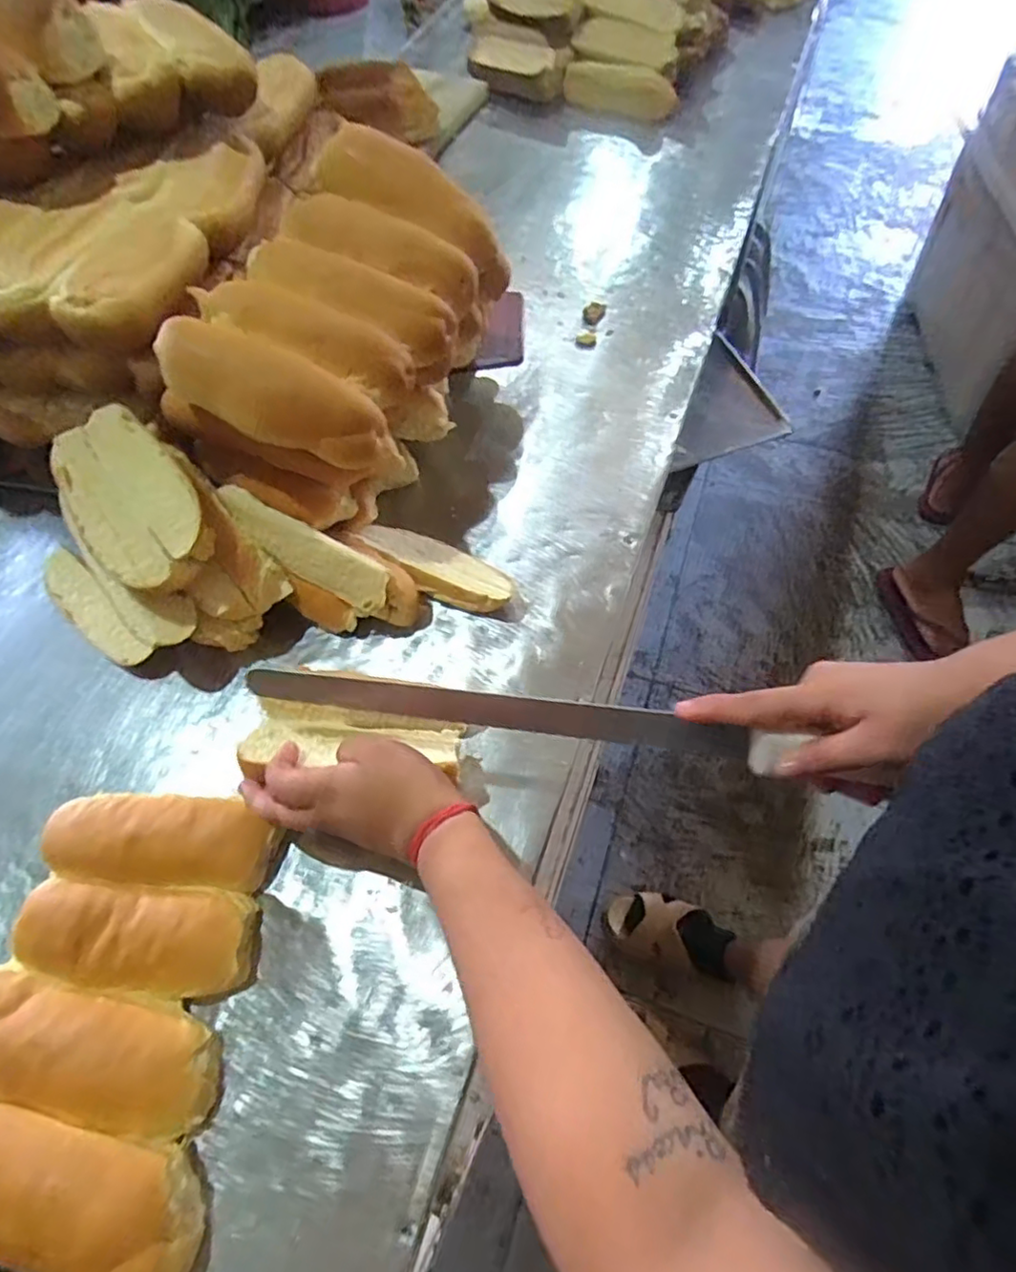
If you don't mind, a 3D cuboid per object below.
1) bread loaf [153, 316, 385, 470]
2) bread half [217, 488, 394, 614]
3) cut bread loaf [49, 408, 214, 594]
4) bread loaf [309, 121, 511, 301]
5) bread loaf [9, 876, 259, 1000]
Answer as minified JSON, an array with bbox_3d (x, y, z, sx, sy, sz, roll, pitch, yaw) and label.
[{"bbox_3d":[-0.160,-0.164,0.432,0.147,0.036,0.055,24,65,-7],"label":"bread loaf"},{"bbox_3d":[-0.157,-0.067,0.480,0.145,0.038,0.033,26,67,16],"label":"bread half"},{"bbox_3d":[-0.267,-0.098,0.458,0.084,0.032,0.145,-42,75,5],"label":"cut bread loaf"},{"bbox_3d":[-0.069,-0.346,0.507,0.163,0.050,0.052,32,67,-6],"label":"bread loaf"},{"bbox_3d":[-0.228,0.185,0.389,0.143,0.041,0.058,2,62,5],"label":"bread loaf"}]

